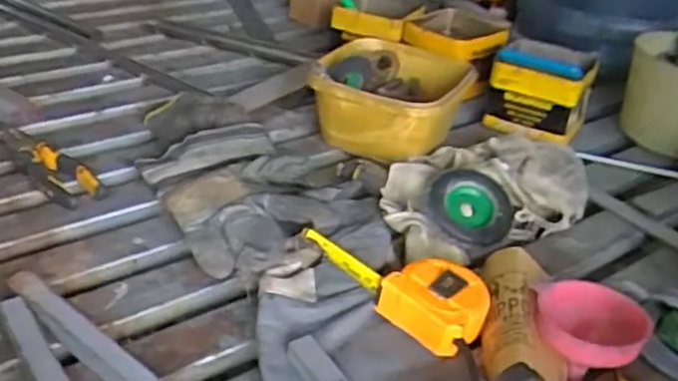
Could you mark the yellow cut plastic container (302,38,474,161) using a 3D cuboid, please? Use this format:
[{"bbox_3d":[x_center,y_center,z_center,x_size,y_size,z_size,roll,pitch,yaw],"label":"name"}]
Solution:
[{"bbox_3d":[0.062,-0.113,0.869,0.176,0.086,0.177,12,34,12],"label":"yellow cut plastic container"}]

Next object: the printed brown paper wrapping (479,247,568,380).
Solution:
[{"bbox_3d":[0.150,0.104,0.587,0.068,0.042,0.134,3,33,-1],"label":"printed brown paper wrapping"}]

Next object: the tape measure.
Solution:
[{"bbox_3d":[0.060,0.080,0.614,0.146,0.041,0.075,29,40,33],"label":"tape measure"}]

